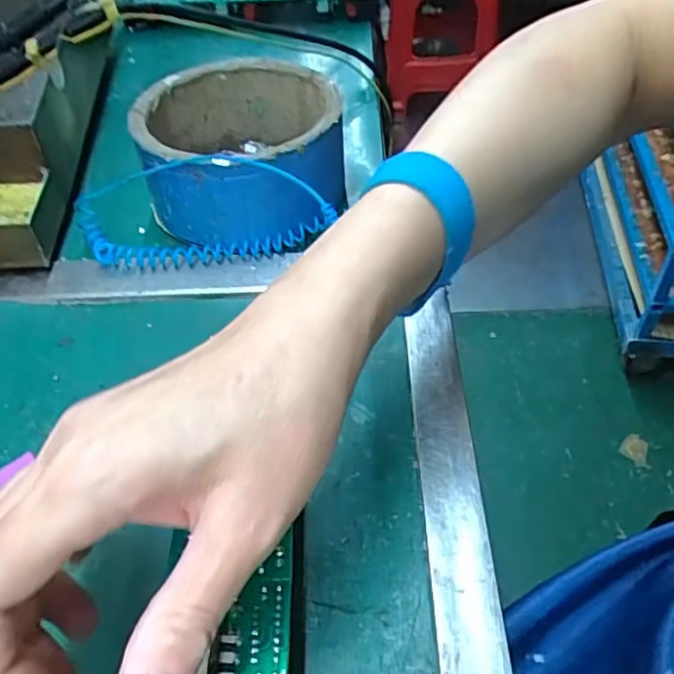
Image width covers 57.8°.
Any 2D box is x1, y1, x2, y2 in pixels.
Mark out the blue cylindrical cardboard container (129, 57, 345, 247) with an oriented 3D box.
[{"bbox_3d":[-0.057,-0.113,0.375,0.112,0.063,0.120,-2,48,2],"label":"blue cylindrical cardboard container"}]

